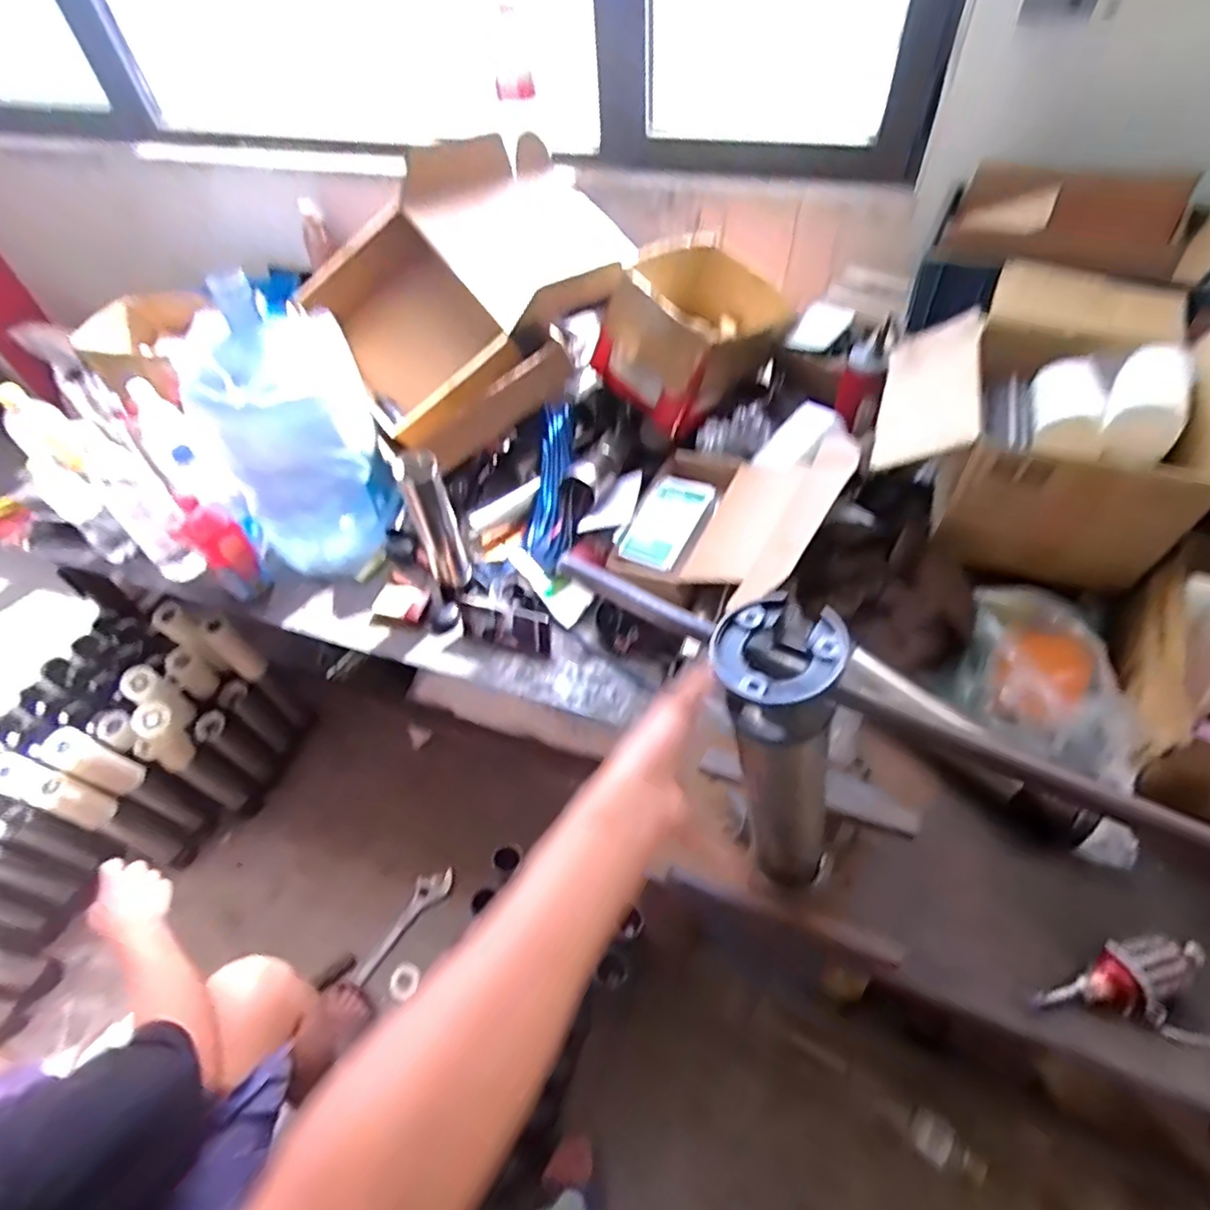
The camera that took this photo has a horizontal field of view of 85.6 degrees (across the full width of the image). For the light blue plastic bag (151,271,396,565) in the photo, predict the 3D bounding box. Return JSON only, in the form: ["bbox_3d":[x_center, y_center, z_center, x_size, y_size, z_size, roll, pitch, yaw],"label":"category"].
[{"bbox_3d":[-0.543,-0.299,1.151,0.276,0.405,0.275,-27,56,-16],"label":"light blue plastic bag"}]

